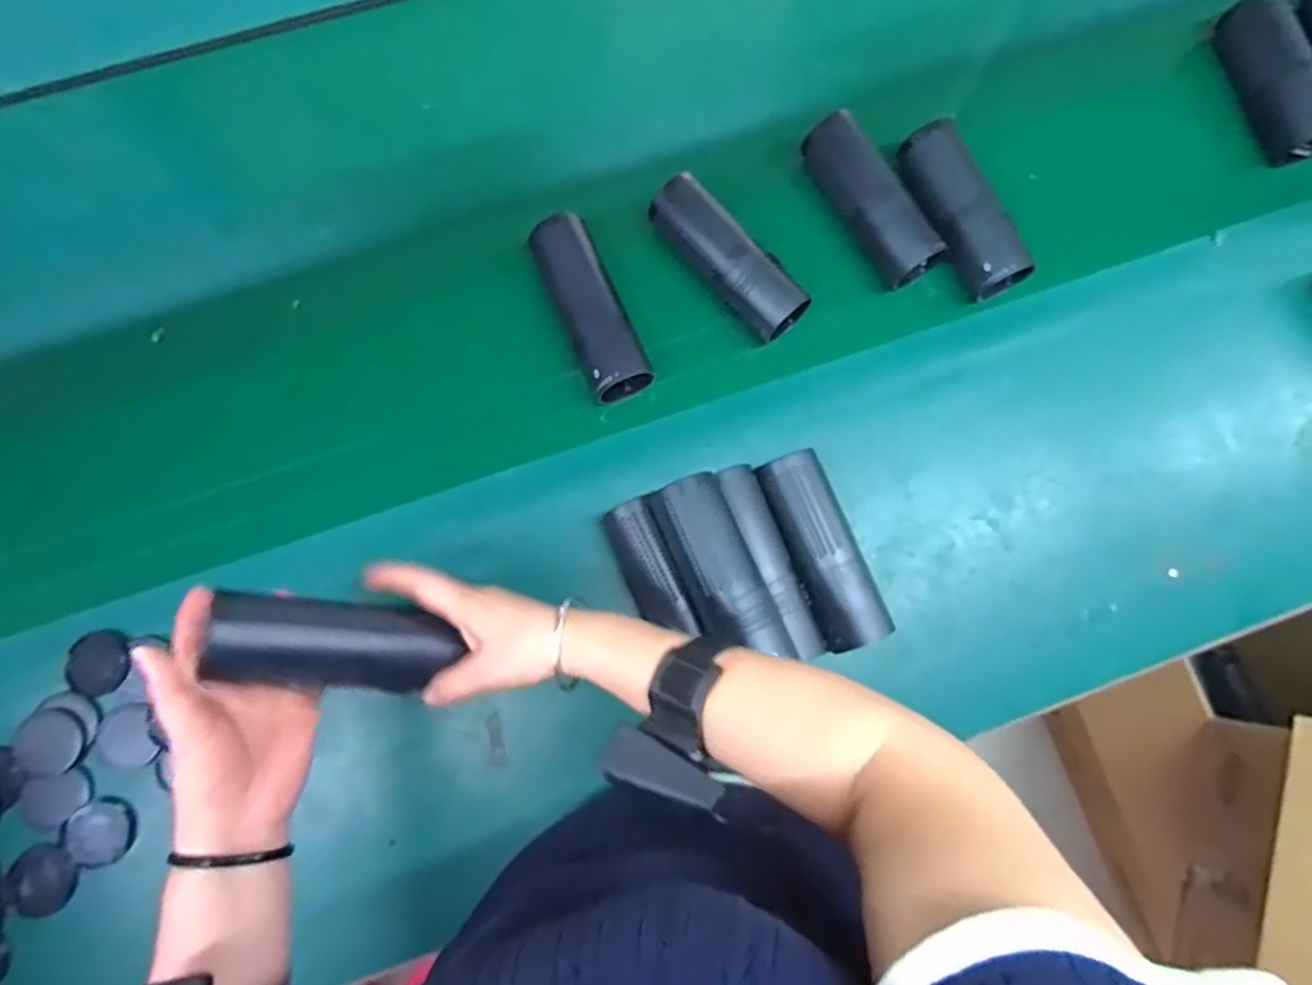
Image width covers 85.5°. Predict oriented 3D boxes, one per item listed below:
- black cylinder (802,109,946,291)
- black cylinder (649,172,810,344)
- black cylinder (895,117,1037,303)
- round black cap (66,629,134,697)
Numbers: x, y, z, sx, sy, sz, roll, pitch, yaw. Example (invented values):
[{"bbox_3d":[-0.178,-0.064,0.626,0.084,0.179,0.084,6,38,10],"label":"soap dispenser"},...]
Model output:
[{"bbox_3d":[0.192,-0.262,0.639,0.044,0.057,0.165,-36,92,-9],"label":"black cylinder"},{"bbox_3d":[0.058,-0.213,0.626,0.053,0.057,0.172,-43,84,-8],"label":"black cylinder"},{"bbox_3d":[0.274,-0.253,0.654,0.067,0.057,0.175,-25,82,-6],"label":"black cylinder"},{"bbox_3d":[-0.445,0.136,0.567,0.043,0.010,0.049,-9,80,-4],"label":"round black cap"}]

